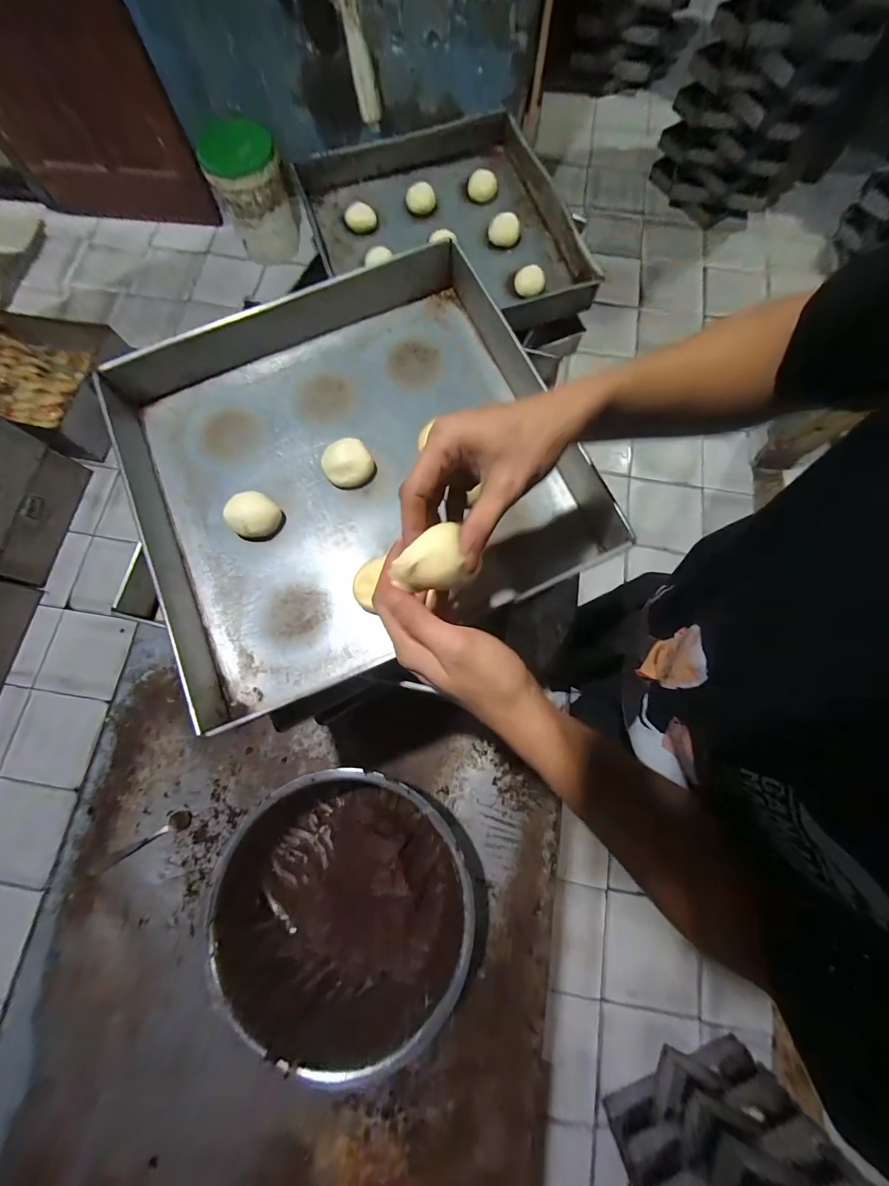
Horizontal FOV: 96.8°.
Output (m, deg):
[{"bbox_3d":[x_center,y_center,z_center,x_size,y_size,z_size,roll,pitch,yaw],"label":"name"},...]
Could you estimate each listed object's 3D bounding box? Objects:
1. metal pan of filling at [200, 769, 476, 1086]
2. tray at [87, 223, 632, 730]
[{"bbox_3d":[-0.142,0.436,0.577,0.341,0.155,0.333,0,76,0],"label":"metal pan of filling"},{"bbox_3d":[-0.101,-0.178,0.463,0.516,0.074,0.521,-21,77,-6],"label":"tray"}]

